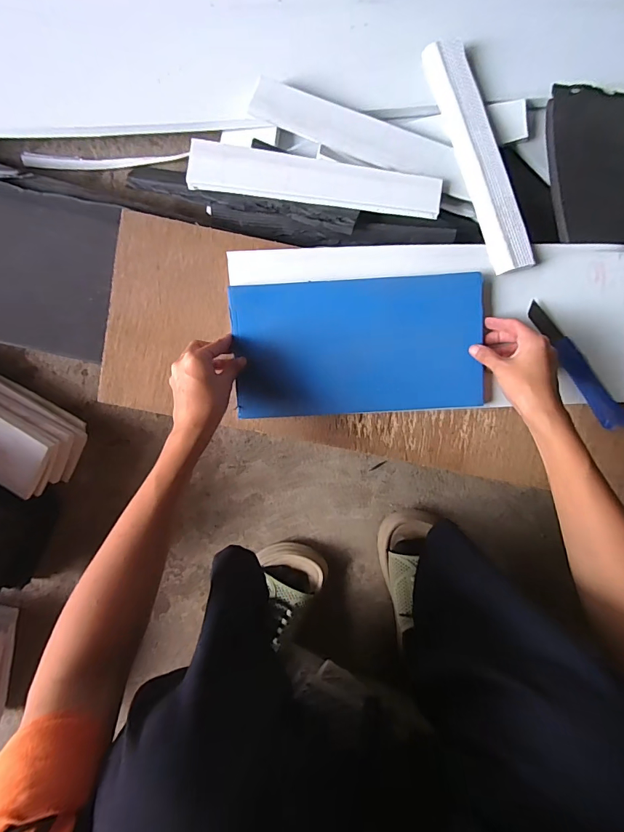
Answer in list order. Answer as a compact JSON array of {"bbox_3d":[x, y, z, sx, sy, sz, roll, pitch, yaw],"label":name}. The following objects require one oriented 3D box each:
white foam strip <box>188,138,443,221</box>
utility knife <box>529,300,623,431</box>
[{"bbox_3d":[0.003,-0.268,0.458,0.280,0.017,0.052,7,94,-2],"label":"white foam strip"},{"bbox_3d":[0.313,-0.054,0.470,0.033,0.015,0.186,-38,94,2],"label":"utility knife"}]

